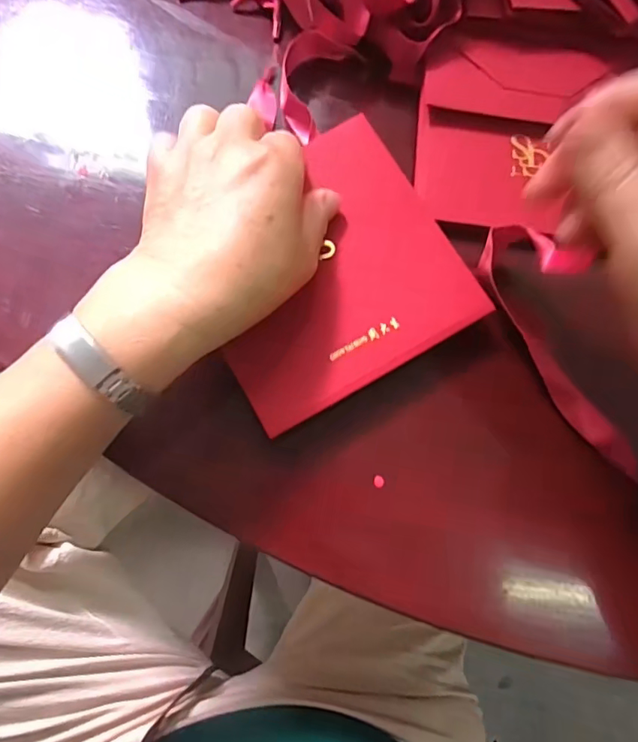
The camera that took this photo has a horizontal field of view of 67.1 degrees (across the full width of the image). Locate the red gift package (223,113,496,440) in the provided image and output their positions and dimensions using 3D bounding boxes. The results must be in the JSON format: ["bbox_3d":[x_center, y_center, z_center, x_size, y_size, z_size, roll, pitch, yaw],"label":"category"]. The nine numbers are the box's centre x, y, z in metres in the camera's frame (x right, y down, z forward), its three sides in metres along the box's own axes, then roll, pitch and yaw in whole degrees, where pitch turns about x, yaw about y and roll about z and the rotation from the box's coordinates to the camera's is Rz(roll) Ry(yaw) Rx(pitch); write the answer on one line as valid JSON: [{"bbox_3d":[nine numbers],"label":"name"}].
[{"bbox_3d":[0.003,-0.057,0.261,0.138,0.009,0.135,-30,78,-8],"label":"red gift package"}]

